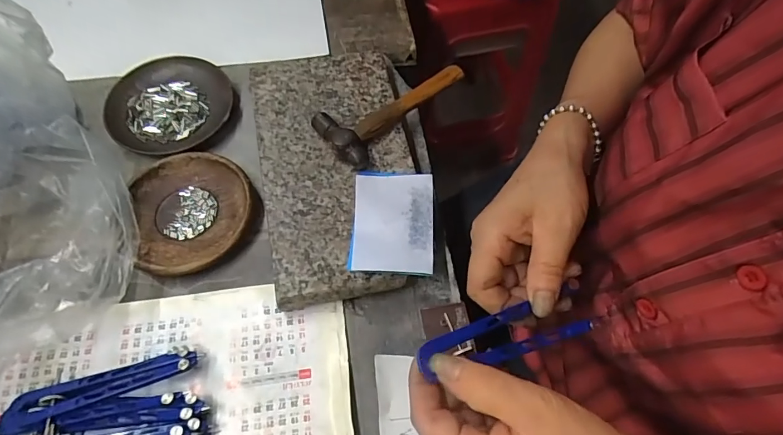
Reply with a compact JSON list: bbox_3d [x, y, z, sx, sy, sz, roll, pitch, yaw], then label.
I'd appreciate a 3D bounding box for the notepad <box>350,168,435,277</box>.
[{"bbox_3d":[0.001,0.001,0.354,0.065,0.016,0.094,3,64,-1],"label":"notepad"}]

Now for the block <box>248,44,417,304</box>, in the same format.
[{"bbox_3d":[-0.048,-0.047,0.395,0.133,0.025,0.243,-11,65,-7],"label":"block"}]

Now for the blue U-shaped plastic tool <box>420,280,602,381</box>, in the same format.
[{"bbox_3d":[0.073,0.070,0.263,0.120,0.007,0.029,-5,64,-14],"label":"blue U-shaped plastic tool"}]

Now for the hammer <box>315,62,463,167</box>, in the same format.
[{"bbox_3d":[-0.001,-0.109,0.403,0.061,0.023,0.149,40,68,16],"label":"hammer"}]

